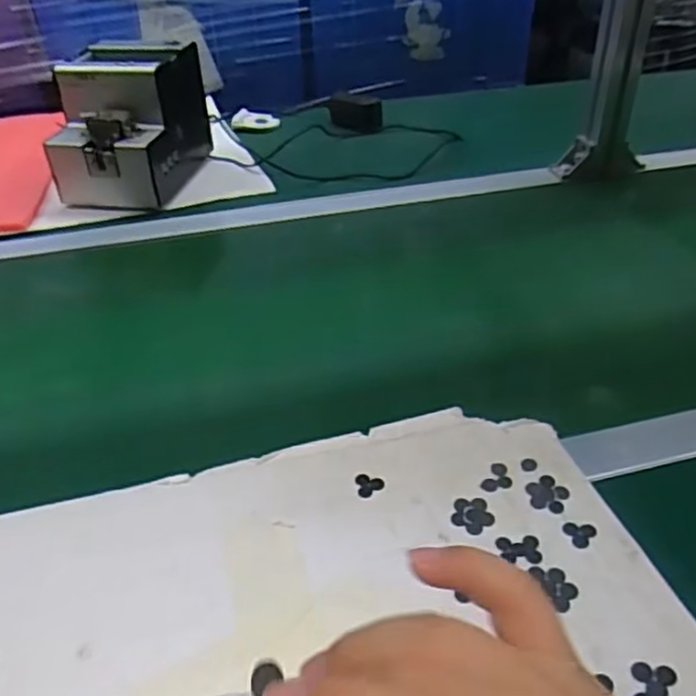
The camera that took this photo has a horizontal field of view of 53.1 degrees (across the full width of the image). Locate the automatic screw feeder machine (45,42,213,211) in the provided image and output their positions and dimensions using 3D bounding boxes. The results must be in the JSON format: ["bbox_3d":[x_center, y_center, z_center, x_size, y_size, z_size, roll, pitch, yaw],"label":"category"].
[{"bbox_3d":[-0.260,-0.267,0.828,0.127,0.142,0.181,3,37,7],"label":"automatic screw feeder machine"}]

